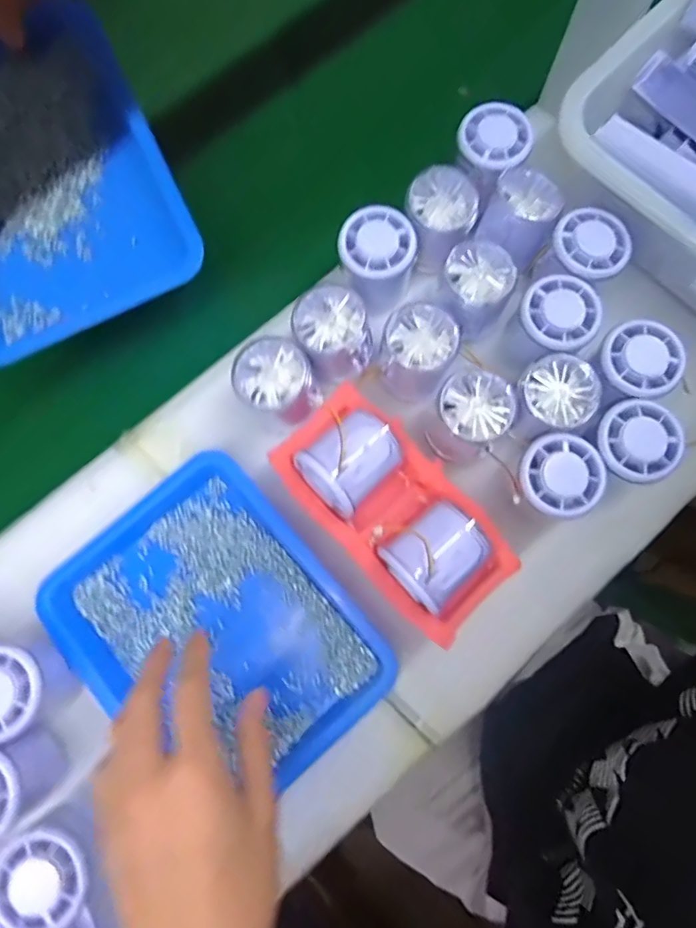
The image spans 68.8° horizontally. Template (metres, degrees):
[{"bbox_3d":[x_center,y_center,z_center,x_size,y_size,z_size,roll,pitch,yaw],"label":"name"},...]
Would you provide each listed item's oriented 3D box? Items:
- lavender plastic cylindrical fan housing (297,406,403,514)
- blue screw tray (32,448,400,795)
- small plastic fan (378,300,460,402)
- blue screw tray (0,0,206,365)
[{"bbox_3d":[0.003,-0.001,0.358,0.051,0.063,0.064,44,83,9],"label":"lavender plastic cylindrical fan housing"},{"bbox_3d":[-0.097,0.118,0.374,0.174,0.027,0.233,-41,81,-6],"label":"blue screw tray"},{"bbox_3d":[0.053,-0.085,0.393,0.052,0.054,0.057,26,81,6],"label":"small plastic fan"},{"bbox_3d":[-0.222,-0.203,0.358,0.176,0.028,0.215,-25,96,-5],"label":"blue screw tray"}]

